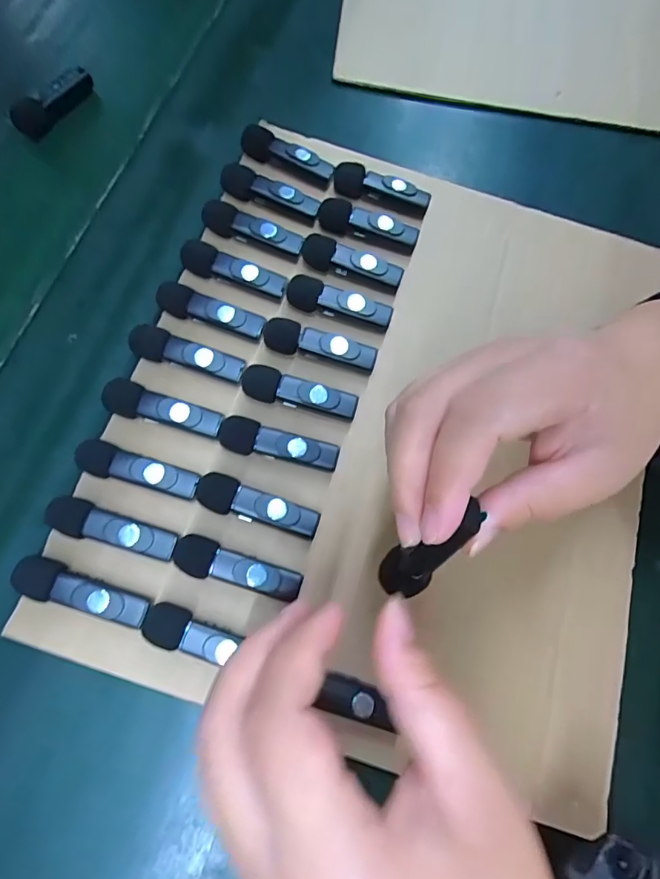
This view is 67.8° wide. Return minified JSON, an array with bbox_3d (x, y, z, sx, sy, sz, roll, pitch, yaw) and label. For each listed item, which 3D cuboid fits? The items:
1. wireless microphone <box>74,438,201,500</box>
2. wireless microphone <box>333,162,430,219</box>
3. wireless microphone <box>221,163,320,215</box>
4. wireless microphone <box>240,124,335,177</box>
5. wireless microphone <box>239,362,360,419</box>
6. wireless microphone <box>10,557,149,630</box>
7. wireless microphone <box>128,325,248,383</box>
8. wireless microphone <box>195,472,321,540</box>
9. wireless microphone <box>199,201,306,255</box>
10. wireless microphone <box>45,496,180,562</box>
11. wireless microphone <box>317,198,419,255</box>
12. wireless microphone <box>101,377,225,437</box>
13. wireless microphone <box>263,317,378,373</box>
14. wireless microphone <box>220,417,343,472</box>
[{"bbox_3d":[-0.099,0.017,0.255,0.061,0.013,0.018,18,71,4],"label":"wireless microphone"},{"bbox_3d":[0.034,-0.164,0.323,0.062,0.017,0.014,14,71,3],"label":"wireless microphone"},{"bbox_3d":[-0.039,-0.157,0.312,0.065,0.014,0.015,22,71,6],"label":"wireless microphone"},{"bbox_3d":[-0.028,-0.188,0.322,0.061,0.016,0.013,19,71,5],"label":"wireless microphone"},{"bbox_3d":[-0.017,-0.025,0.276,0.064,0.015,0.017,14,71,3],"label":"wireless microphone"},{"bbox_3d":[-0.117,0.073,0.233,0.063,0.012,0.018,18,71,5],"label":"wireless microphone"},{"bbox_3d":[-0.081,-0.048,0.275,0.065,0.010,0.017,16,71,4],"label":"wireless microphone"},{"bbox_3d":[-0.038,0.036,0.255,0.064,0.016,0.019,21,71,5],"label":"wireless microphone"},{"bbox_3d":[-0.048,-0.130,0.304,0.063,0.017,0.014,18,71,4],"label":"wireless microphone"},{"bbox_3d":[-0.107,0.045,0.244,0.062,0.015,0.017,18,71,4],"label":"wireless microphone"},{"bbox_3d":[0.024,-0.136,0.311,0.063,0.017,0.012,16,71,4],"label":"wireless microphone"},{"bbox_3d":[-0.089,-0.017,0.265,0.063,0.014,0.018,13,71,3],"label":"wireless microphone"},{"bbox_3d":[-0.006,-0.054,0.284,0.065,0.015,0.016,15,71,3],"label":"wireless microphone"},{"bbox_3d":[-0.028,0.004,0.267,0.064,0.013,0.018,15,71,3],"label":"wireless microphone"}]

